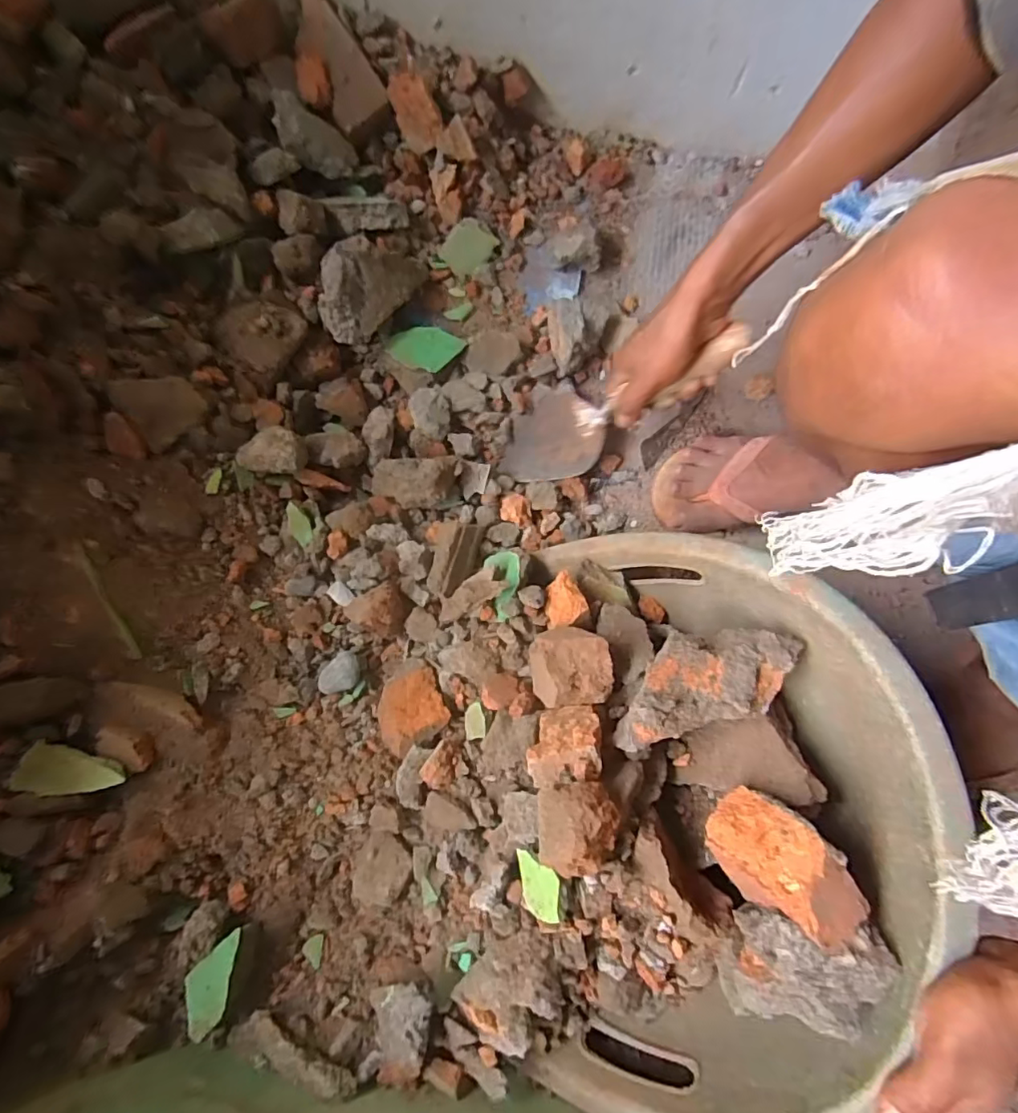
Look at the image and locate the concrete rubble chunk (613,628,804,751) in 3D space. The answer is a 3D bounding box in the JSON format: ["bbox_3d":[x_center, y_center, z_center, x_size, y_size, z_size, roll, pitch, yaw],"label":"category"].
[{"bbox_3d":[0.156,0.097,0.444,0.155,0.038,0.072,-14,79,-3],"label":"concrete rubble chunk"}]

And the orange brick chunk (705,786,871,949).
[{"bbox_3d":[0.199,0.226,0.413,0.061,0.079,0.093,-42,81,-8],"label":"orange brick chunk"}]

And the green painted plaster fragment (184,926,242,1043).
[{"bbox_3d":[-0.224,0.318,0.413,0.034,0.007,0.064,0,64,8],"label":"green painted plaster fragment"}]

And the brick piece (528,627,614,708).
[{"bbox_3d":[0.050,0.089,0.450,0.062,0.037,0.062,-6,78,-2],"label":"brick piece"}]

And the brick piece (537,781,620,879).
[{"bbox_3d":[0.050,0.197,0.404,0.056,0.049,0.060,0,78,0],"label":"brick piece"}]

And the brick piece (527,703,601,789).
[{"bbox_3d":[0.043,0.147,0.435,0.057,0.043,0.052,-7,78,-2],"label":"brick piece"}]

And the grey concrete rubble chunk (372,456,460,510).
[{"bbox_3d":[-0.095,-0.078,0.540,0.086,0.027,0.050,-8,78,-2],"label":"grey concrete rubble chunk"}]

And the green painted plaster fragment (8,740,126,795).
[{"bbox_3d":[-0.342,0.168,0.430,0.078,0.006,0.037,11,46,1],"label":"green painted plaster fragment"}]

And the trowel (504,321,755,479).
[{"bbox_3d":[0.100,-0.152,0.530,0.248,0.044,0.101,-19,75,37],"label":"trowel"}]

